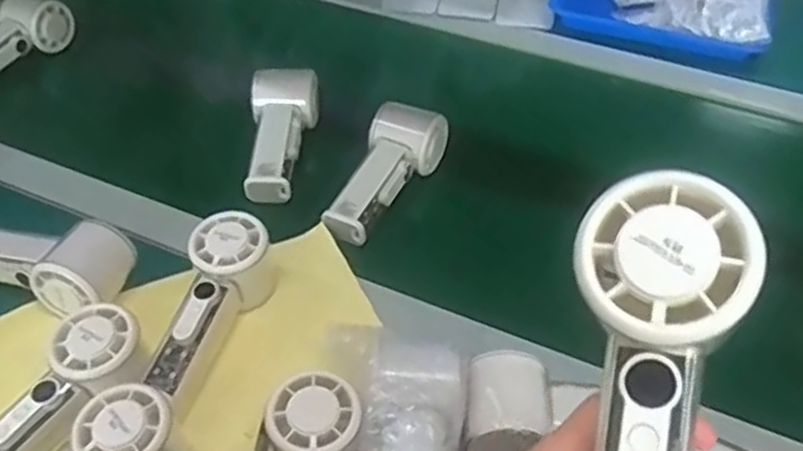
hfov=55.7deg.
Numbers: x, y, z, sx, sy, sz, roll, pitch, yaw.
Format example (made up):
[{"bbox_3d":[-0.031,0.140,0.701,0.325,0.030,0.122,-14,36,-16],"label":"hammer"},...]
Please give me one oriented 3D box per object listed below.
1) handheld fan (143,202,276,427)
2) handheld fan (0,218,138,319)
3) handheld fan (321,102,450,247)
[{"bbox_3d":[-0.138,0.066,0.554,0.055,0.058,0.154,13,61,10],"label":"handheld fan"},{"bbox_3d":[-0.281,0.020,0.583,0.145,0.044,0.067,18,45,15],"label":"handheld fan"},{"bbox_3d":[-0.018,-0.048,0.677,0.055,0.055,0.145,26,63,22],"label":"handheld fan"}]

